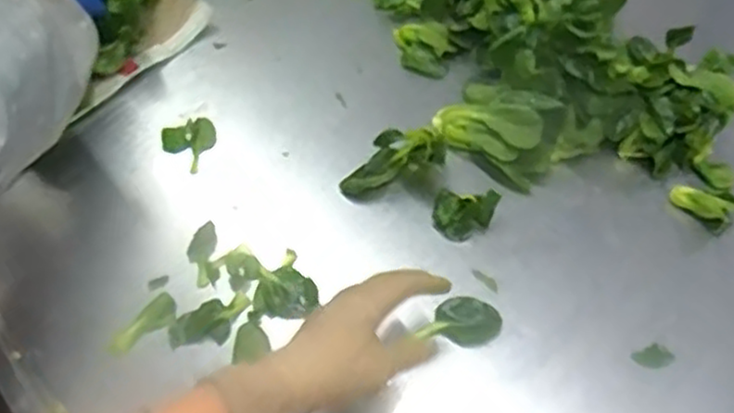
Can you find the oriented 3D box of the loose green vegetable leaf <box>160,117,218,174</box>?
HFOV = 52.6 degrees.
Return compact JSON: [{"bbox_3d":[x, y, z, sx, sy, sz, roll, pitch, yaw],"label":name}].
[{"bbox_3d":[-0.187,-0.072,0.805,0.058,0.011,0.063,-35,58,-20],"label":"loose green vegetable leaf"}]

